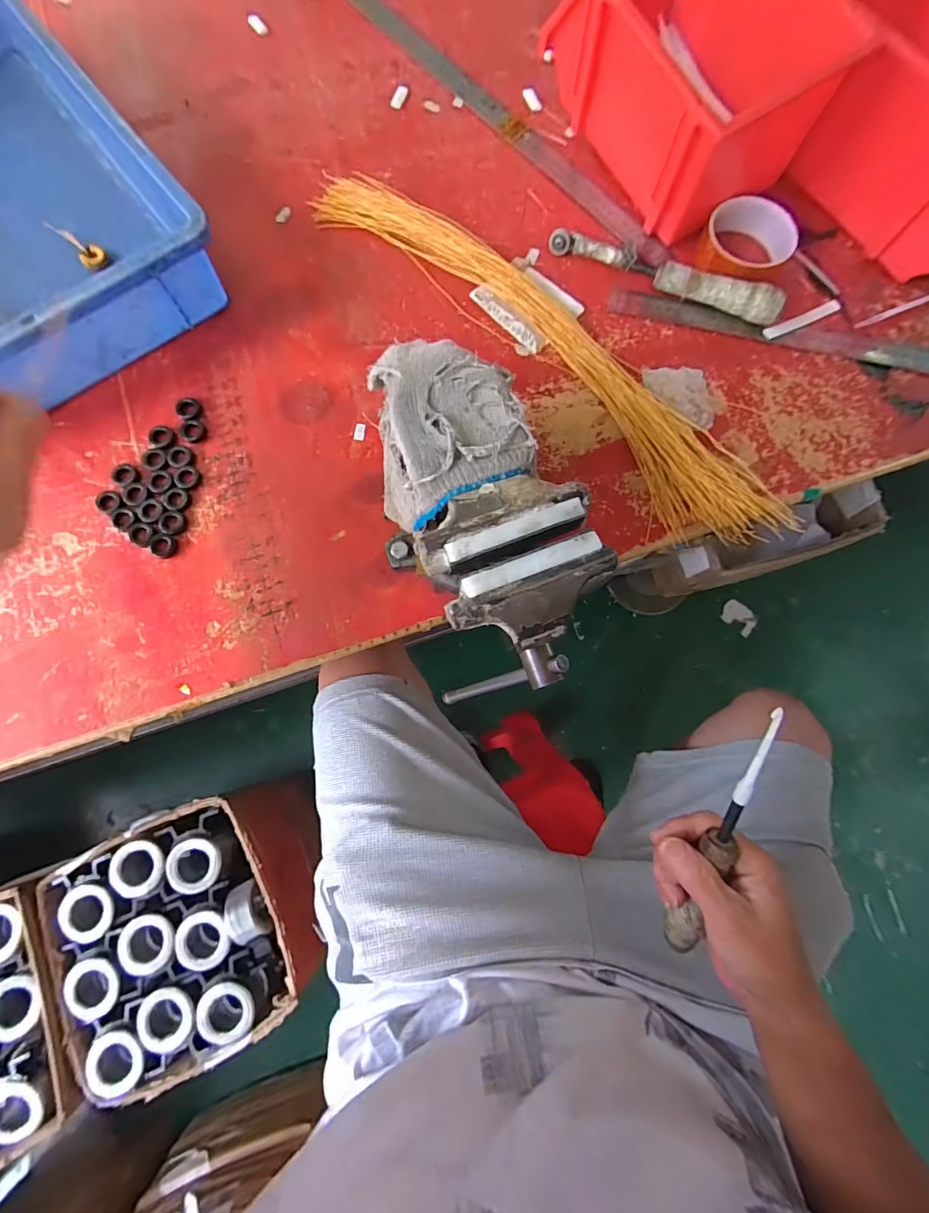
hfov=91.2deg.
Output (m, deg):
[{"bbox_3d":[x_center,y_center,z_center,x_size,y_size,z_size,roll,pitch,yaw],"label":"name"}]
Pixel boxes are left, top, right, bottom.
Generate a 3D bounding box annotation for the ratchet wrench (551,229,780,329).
[{"bbox_3d":[0.189,-0.317,0.432,0.220,0.029,0.022,24,78,4],"label":"ratchet wrench"}]

